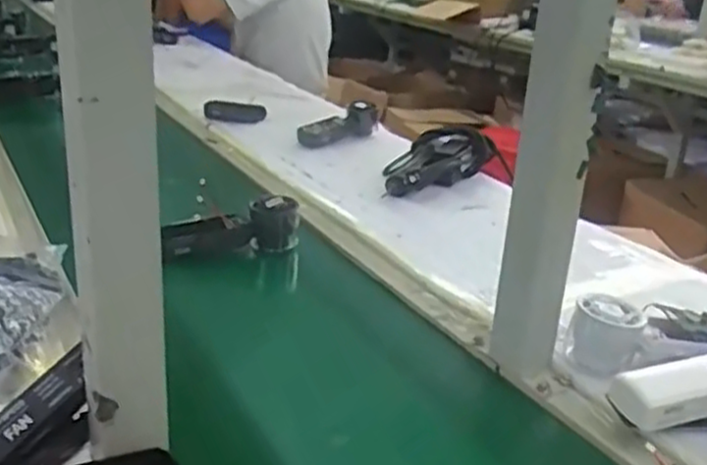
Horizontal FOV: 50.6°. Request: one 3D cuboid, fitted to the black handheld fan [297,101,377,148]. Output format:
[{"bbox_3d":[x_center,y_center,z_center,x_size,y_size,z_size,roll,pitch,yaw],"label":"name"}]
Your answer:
[{"bbox_3d":[-0.026,-0.186,1.268,0.156,0.049,0.054,-16,30,-39],"label":"black handheld fan"}]

